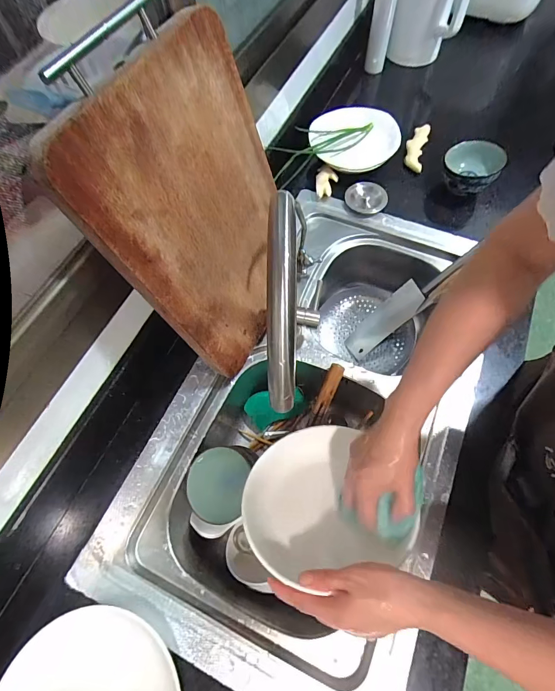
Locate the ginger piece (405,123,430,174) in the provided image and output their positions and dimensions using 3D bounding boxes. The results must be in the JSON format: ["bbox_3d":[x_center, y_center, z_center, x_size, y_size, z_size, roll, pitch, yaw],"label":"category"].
[{"bbox_3d":[0.308,-0.440,0.773,0.042,0.020,0.129,16,67,8],"label":"ginger piece"}]

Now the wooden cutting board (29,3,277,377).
[{"bbox_3d":[-0.078,-0.148,0.456,0.015,0.376,0.258,18,68,27],"label":"wooden cutting board"}]

